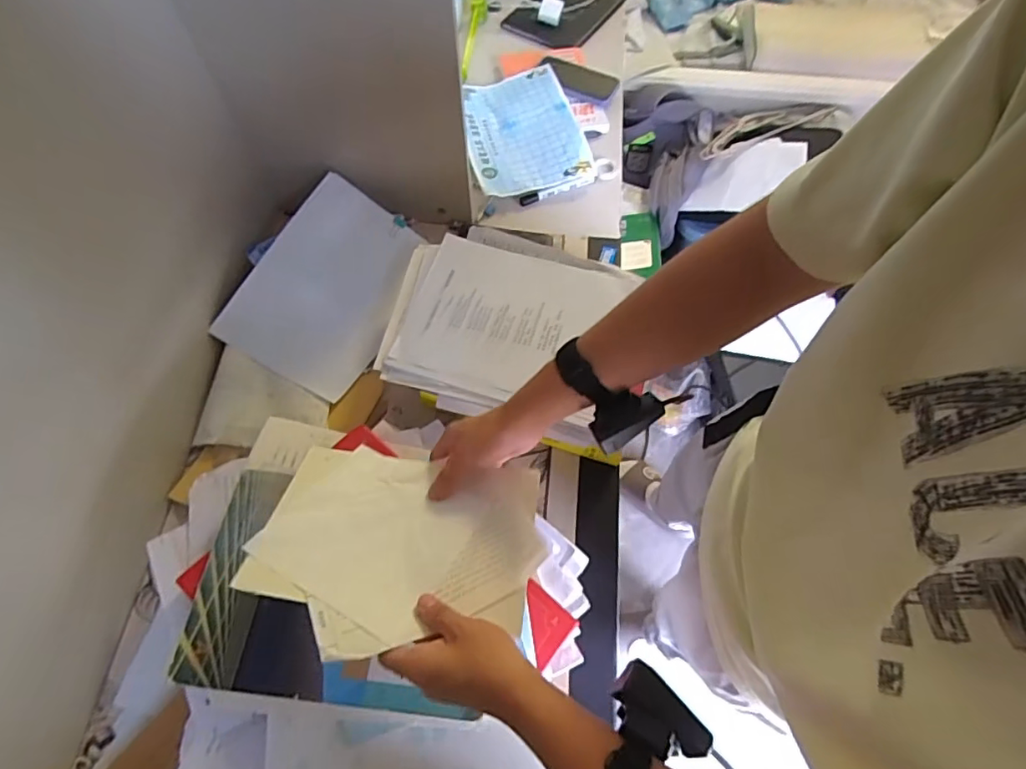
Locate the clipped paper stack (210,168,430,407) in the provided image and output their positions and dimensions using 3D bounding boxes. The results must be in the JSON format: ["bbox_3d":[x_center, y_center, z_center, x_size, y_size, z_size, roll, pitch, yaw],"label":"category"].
[{"bbox_3d":[-0.273,-0.144,0.836,0.289,0.205,0.012,-57,32,-4],"label":"clipped paper stack"}]

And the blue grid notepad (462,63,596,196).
[{"bbox_3d":[0.014,-0.465,1.023,0.208,0.047,0.282,-13,64,-7],"label":"blue grid notepad"}]

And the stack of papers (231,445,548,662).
[{"bbox_3d":[-0.107,0.146,0.516,0.251,0.018,0.204,8,42,6],"label":"stack of papers"}]

